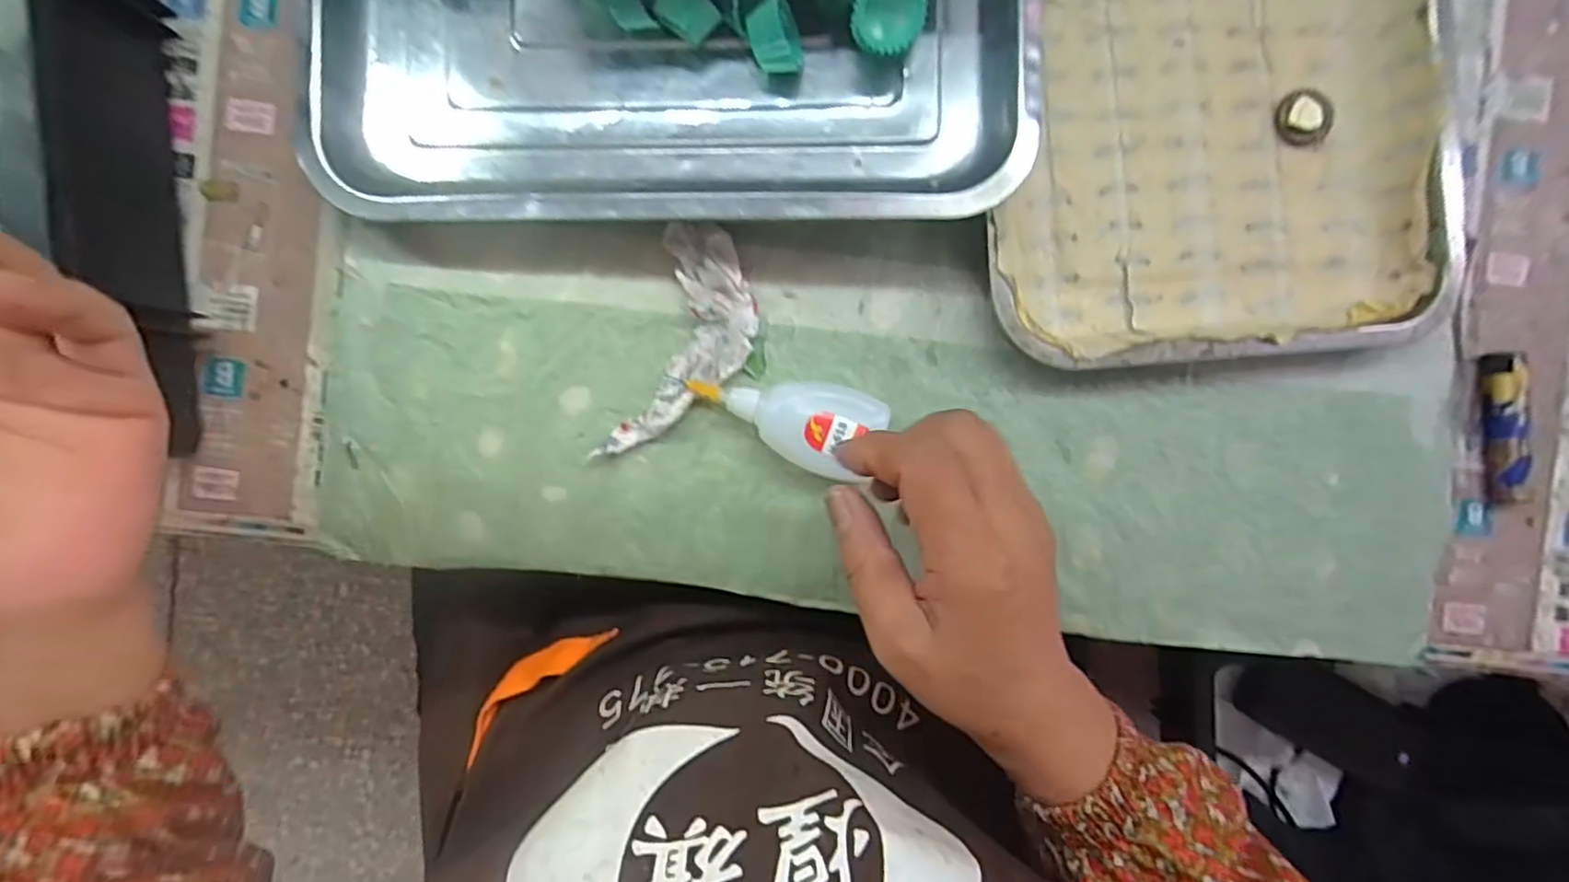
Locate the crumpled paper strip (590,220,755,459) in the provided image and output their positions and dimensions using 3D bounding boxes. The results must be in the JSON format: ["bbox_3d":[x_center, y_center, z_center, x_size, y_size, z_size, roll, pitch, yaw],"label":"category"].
[{"bbox_3d":[-0.050,-0.045,0.343,0.056,0.013,0.126,21,91,-2],"label":"crumpled paper strip"}]

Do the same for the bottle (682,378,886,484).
[{"bbox_3d":[0.001,-0.014,0.333,0.092,0.024,0.043,21,91,-2],"label":"bottle"}]

